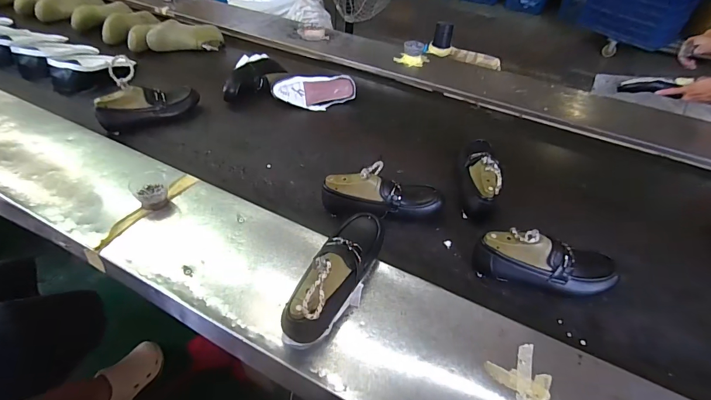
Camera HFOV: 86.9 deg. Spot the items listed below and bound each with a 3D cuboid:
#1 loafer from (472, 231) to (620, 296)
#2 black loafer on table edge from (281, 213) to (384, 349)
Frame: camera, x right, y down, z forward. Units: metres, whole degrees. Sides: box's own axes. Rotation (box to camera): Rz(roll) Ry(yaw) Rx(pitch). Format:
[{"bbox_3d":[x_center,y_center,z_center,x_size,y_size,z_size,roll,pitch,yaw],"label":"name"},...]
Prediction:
[{"bbox_3d":[0.330,0.111,0.654,0.234,0.097,0.075,12,43,8],"label":"loafer"},{"bbox_3d":[-0.026,0.100,0.564,0.077,0.110,0.227,20,45,16],"label":"black loafer on table edge"}]

